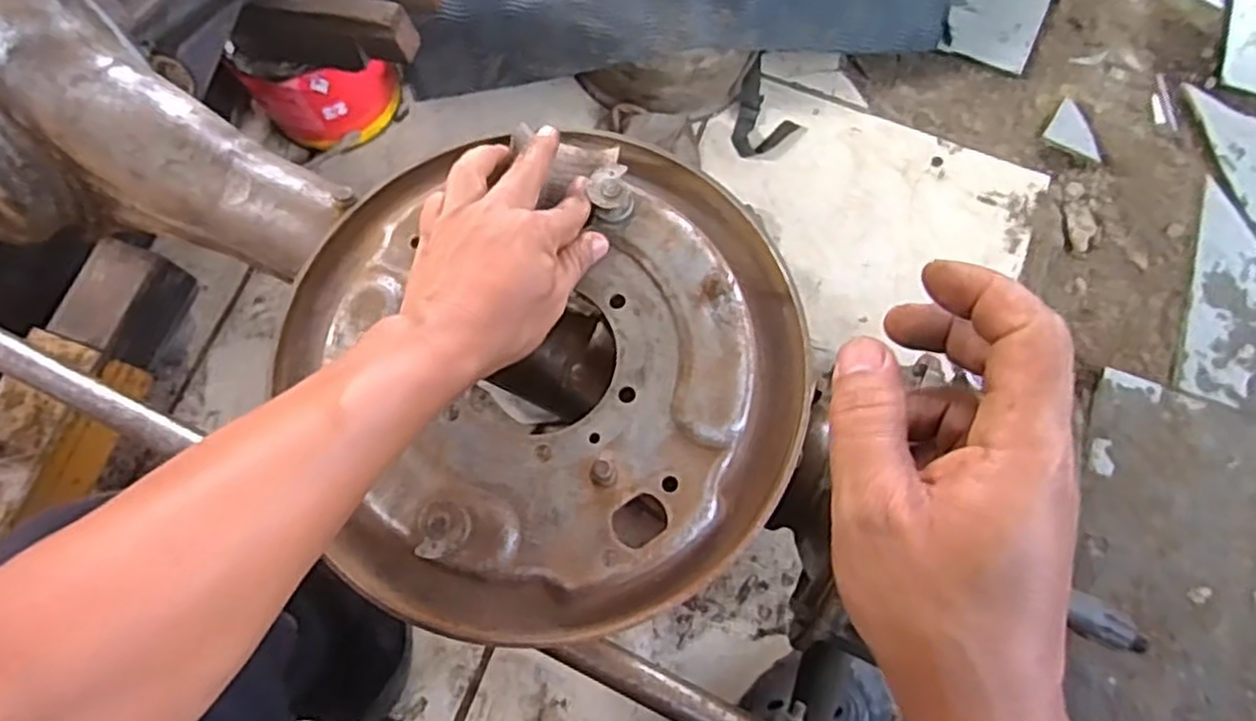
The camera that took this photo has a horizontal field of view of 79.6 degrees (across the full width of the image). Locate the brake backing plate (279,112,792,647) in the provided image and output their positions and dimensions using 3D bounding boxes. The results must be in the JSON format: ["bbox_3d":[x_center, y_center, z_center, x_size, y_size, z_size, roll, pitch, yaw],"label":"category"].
[{"bbox_3d":[-0.041,0.002,0.431,0.282,0.052,0.286,0,80,-1],"label":"brake backing plate"}]

